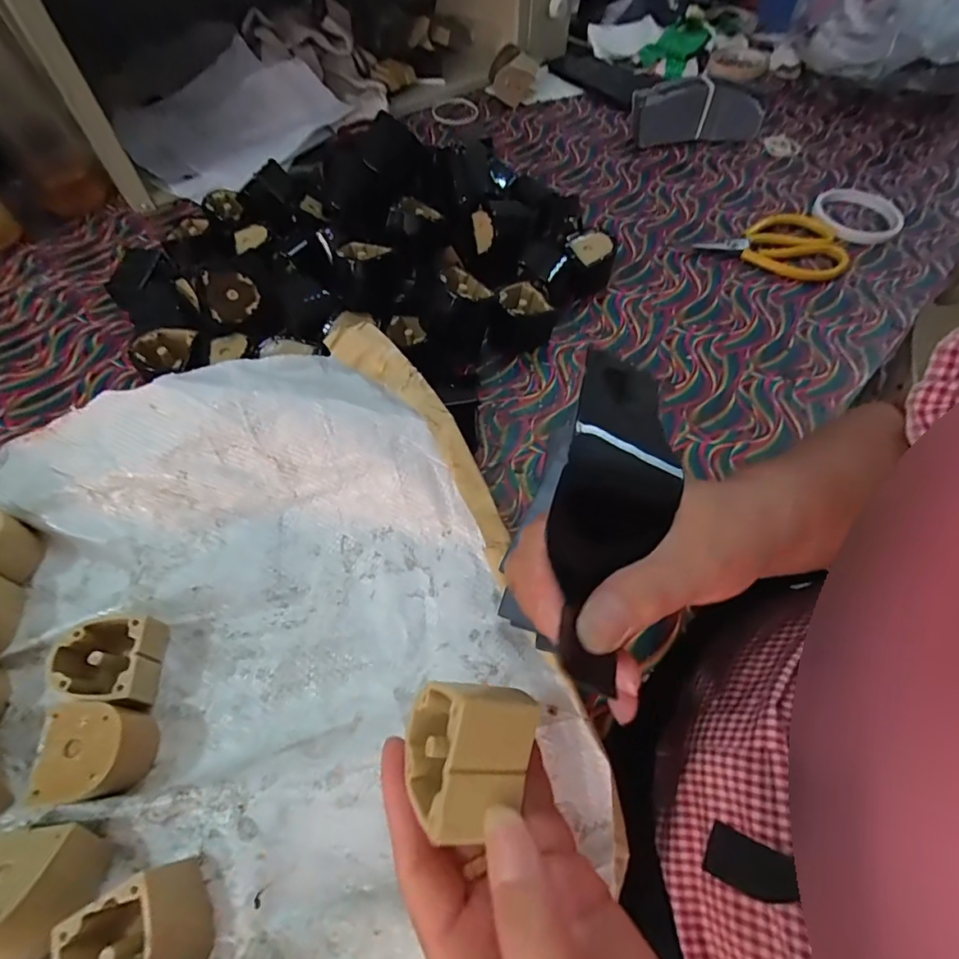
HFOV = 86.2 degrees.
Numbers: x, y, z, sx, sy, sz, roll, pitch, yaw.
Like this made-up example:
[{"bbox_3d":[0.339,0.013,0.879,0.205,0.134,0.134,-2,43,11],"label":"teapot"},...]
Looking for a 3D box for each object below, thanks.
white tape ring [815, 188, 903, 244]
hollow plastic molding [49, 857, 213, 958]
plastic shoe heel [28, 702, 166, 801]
[{"bbox_3d":[0.422,-0.296,0.569,0.092,0.010,0.103,21,60,12],"label":"white tape ring"},{"bbox_3d":[-0.157,0.212,0.234,0.054,0.043,0.046,-23,61,-14],"label":"hollow plastic molding"},{"bbox_3d":[-0.208,0.148,0.279,0.043,0.039,0.043,-3,58,-2],"label":"plastic shoe heel"}]

